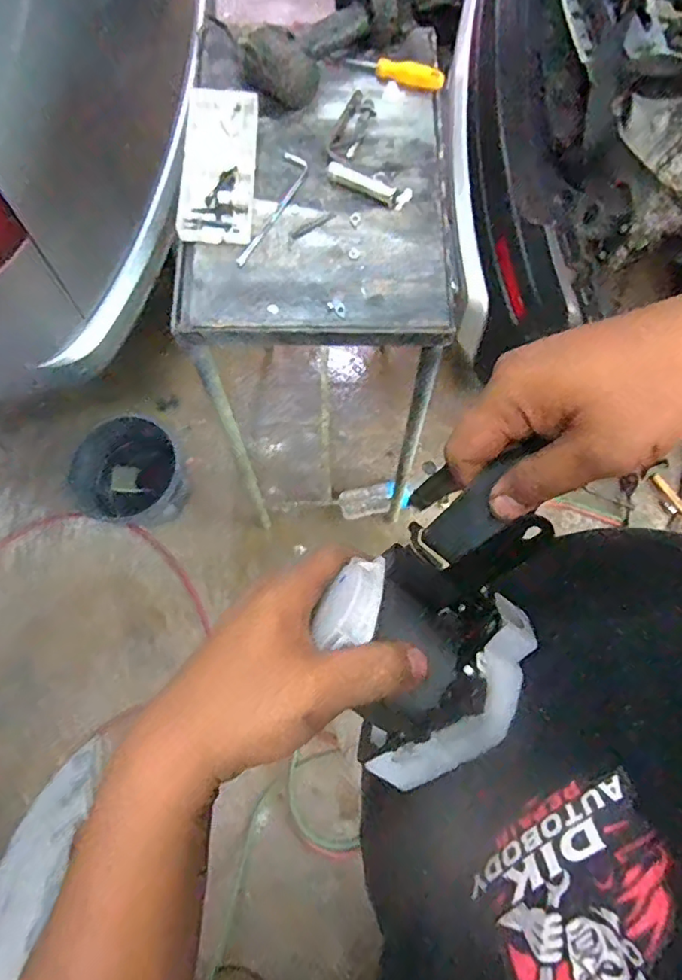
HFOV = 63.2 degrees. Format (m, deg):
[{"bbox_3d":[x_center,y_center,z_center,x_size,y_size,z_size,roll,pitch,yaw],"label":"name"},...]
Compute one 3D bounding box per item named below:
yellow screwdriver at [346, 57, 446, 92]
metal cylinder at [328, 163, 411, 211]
[{"bbox_3d":[0.073,-0.558,0.735,0.130,0.018,0.026,19,78,4],"label":"yellow screwdriver"},{"bbox_3d":[0.033,-0.378,0.686,0.109,0.014,0.025,27,79,6],"label":"metal cylinder"}]

